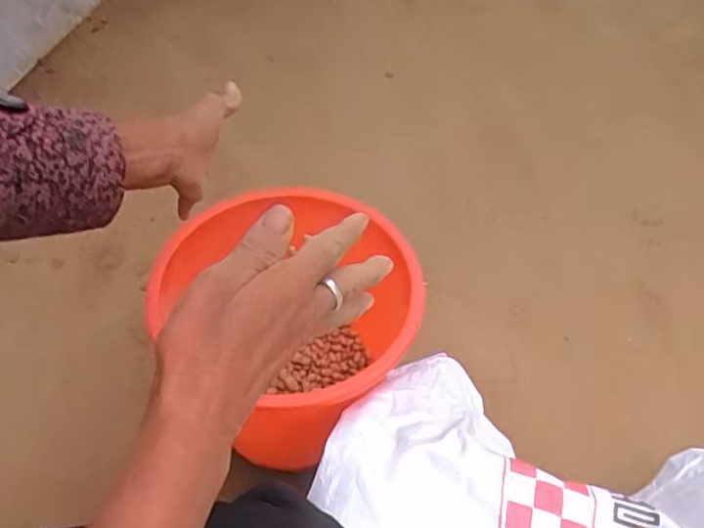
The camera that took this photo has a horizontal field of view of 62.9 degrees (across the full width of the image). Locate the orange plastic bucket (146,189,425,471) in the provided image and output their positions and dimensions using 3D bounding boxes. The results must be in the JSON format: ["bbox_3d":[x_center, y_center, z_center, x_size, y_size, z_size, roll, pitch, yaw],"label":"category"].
[{"bbox_3d":[-0.067,0.088,0.702,0.276,0.256,0.274,0,49,0],"label":"orange plastic bucket"}]

